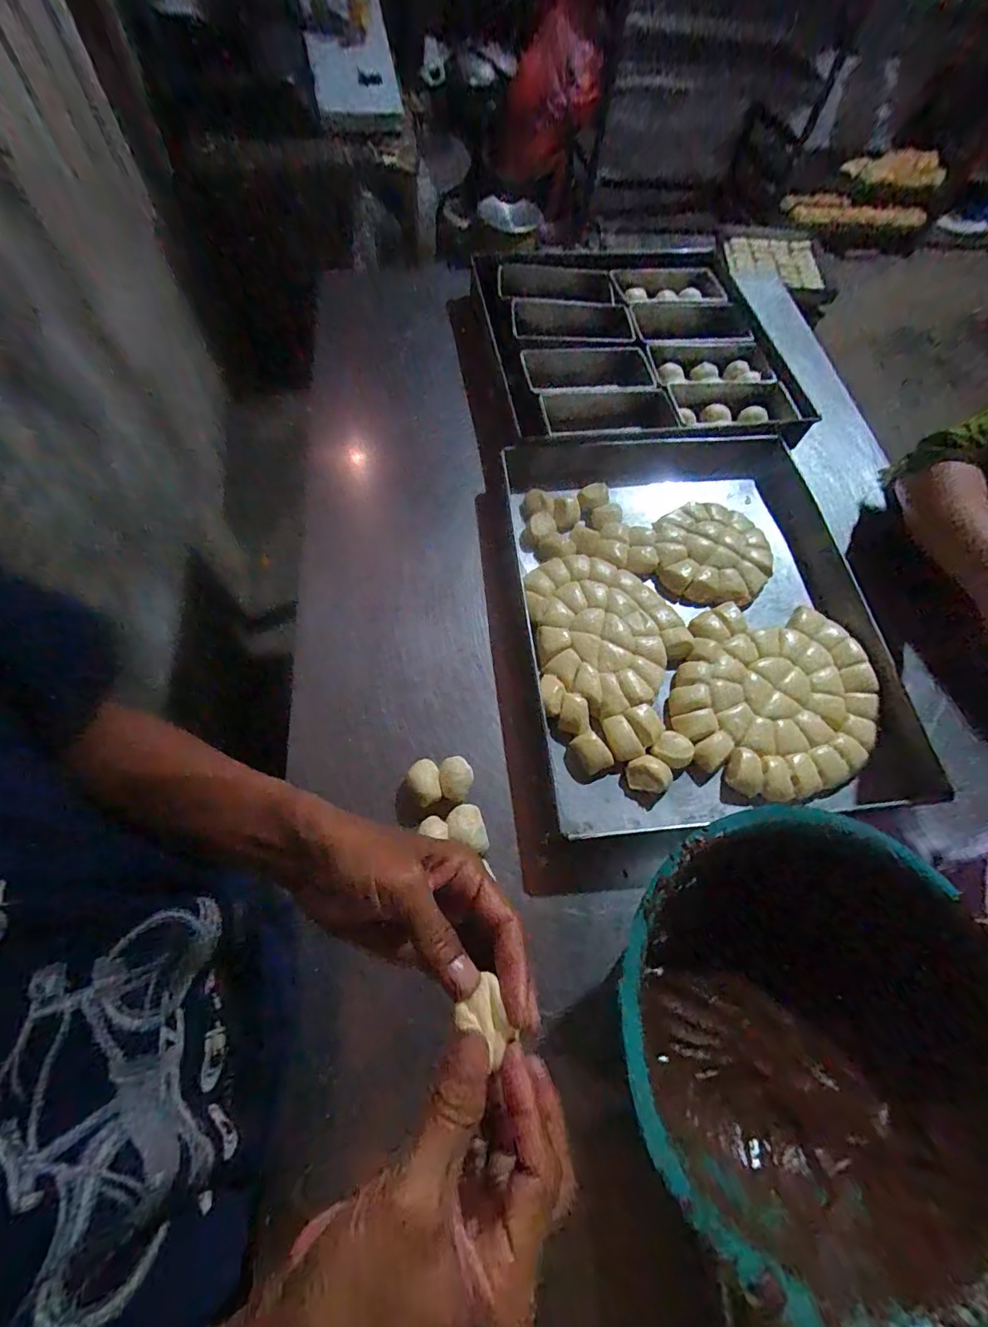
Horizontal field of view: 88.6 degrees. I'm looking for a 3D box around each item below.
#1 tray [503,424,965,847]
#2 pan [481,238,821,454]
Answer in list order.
[{"bbox_3d":[0.250,-0.070,0.642,0.438,0.043,0.526,-4,65,-4],"label":"tray"},{"bbox_3d":[0.232,-0.536,0.863,0.444,0.075,0.507,-6,66,-8],"label":"pan"}]

